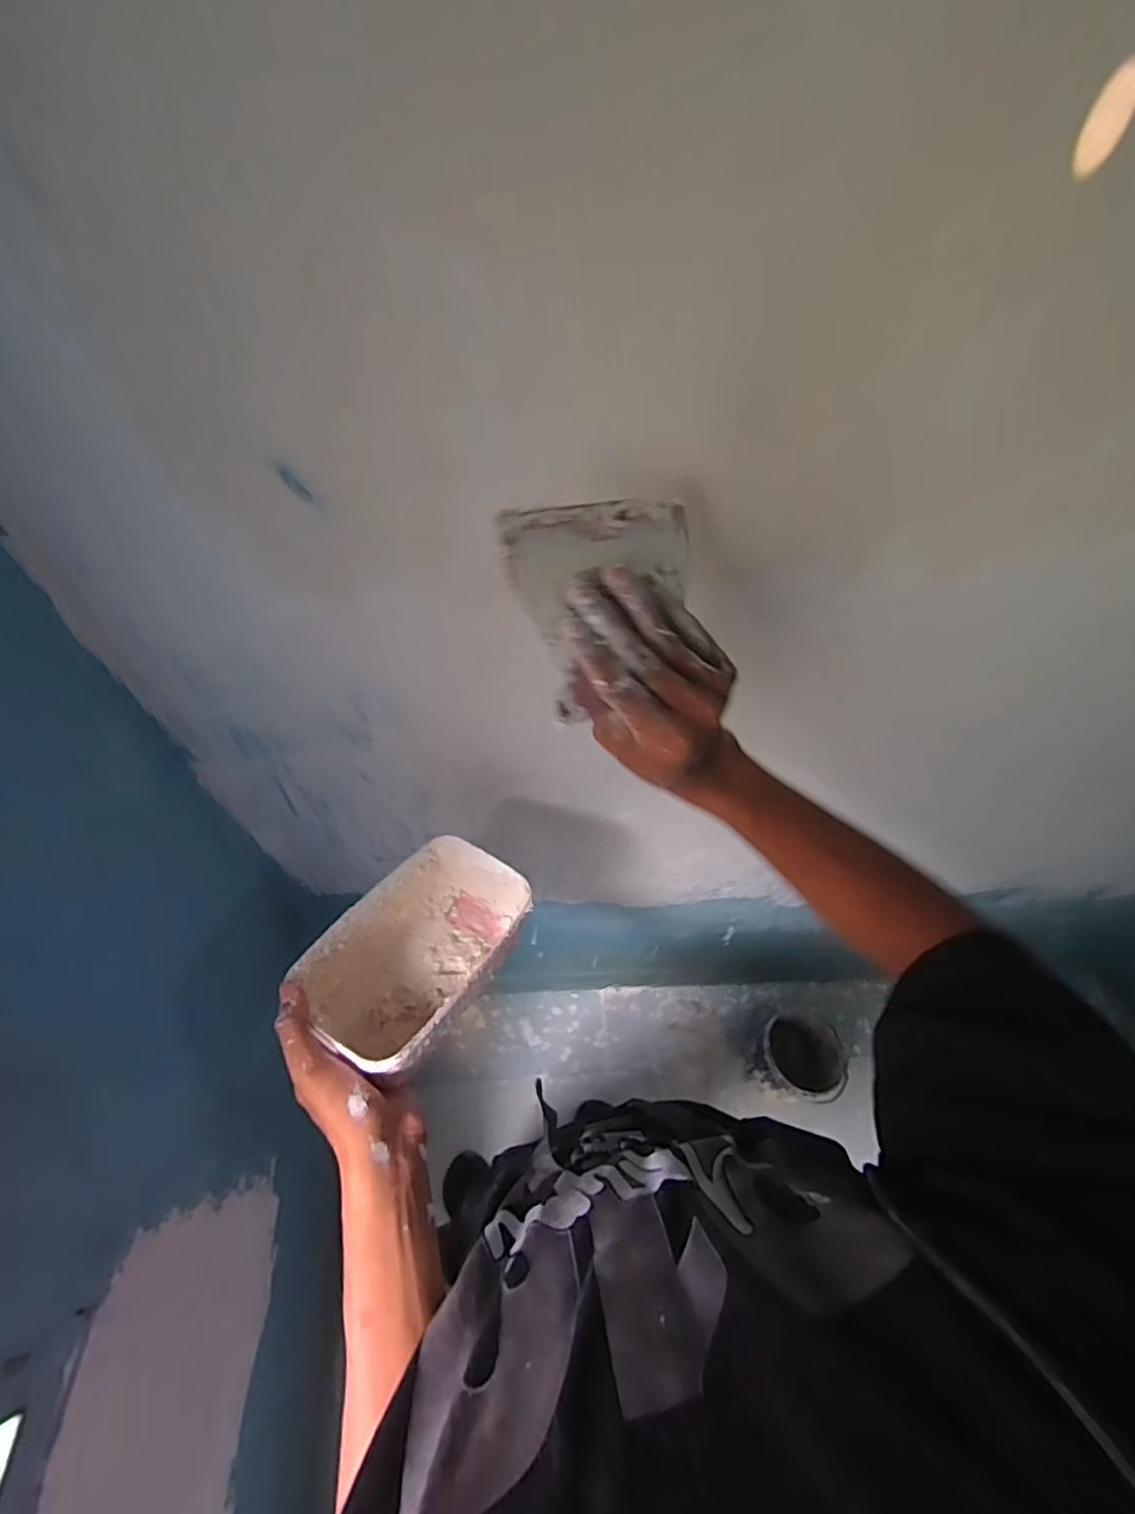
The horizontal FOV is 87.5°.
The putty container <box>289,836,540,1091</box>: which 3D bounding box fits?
[{"bbox_3d":[-0.117,0.160,0.498,0.116,0.097,0.185,28,59,22],"label":"putty container"}]

